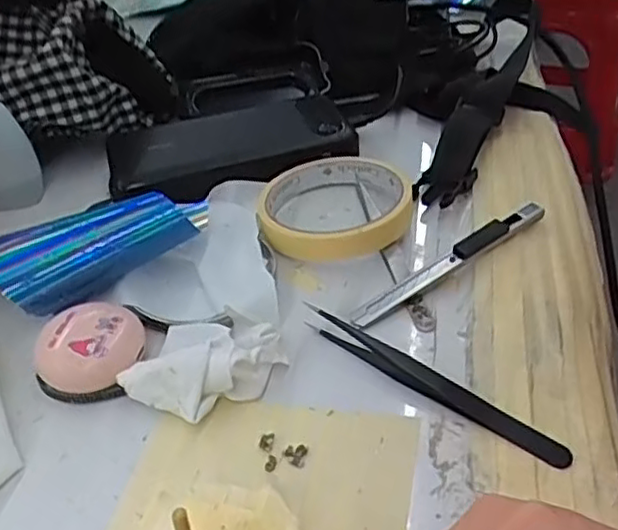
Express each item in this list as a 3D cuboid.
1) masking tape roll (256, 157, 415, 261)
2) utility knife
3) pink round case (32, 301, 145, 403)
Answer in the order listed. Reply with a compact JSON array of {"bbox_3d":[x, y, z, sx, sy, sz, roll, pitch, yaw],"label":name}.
[{"bbox_3d":[0.016,-0.037,0.391,0.085,0.019,0.085,-2,40,2],"label":"masking tape roll"},{"bbox_3d":[0.074,-0.002,0.352,0.127,0.014,0.012,-25,45,-23],"label":"utility knife"},{"bbox_3d":[-0.100,0.039,0.312,0.044,0.024,0.042,-2,40,2],"label":"pink round case"}]

